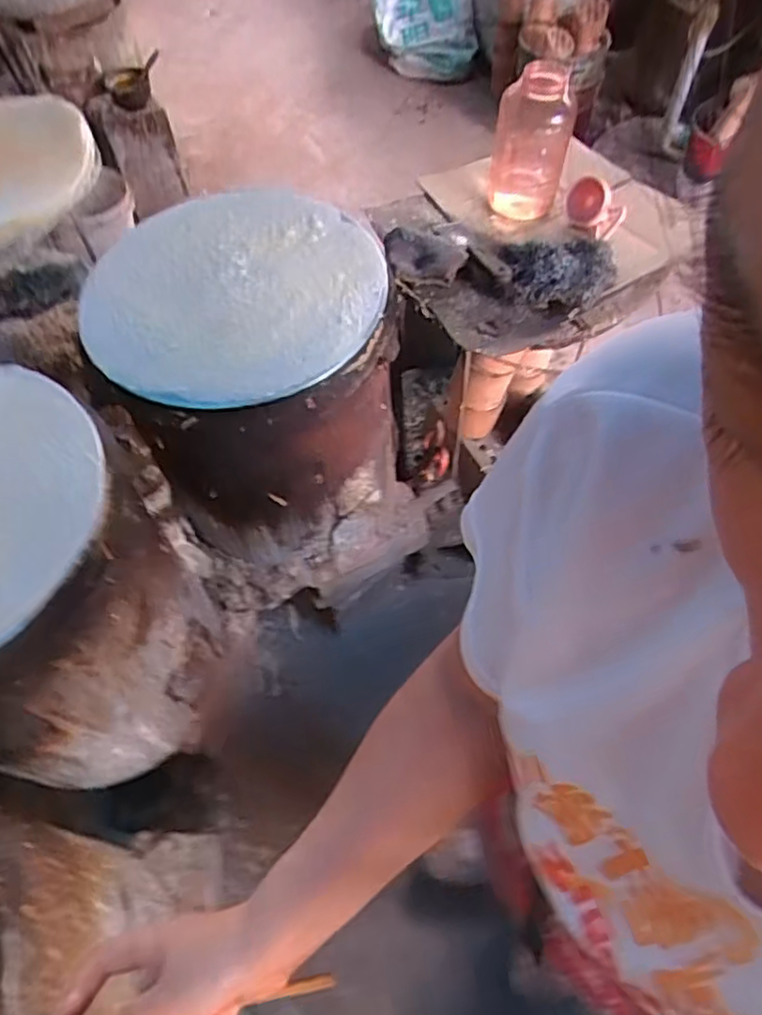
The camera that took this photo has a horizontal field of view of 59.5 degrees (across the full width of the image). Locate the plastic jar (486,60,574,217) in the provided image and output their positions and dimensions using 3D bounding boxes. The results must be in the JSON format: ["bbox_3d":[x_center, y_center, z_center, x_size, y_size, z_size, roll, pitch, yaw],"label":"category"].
[{"bbox_3d":[0.224,-0.545,1.000,0.107,0.190,0.126,4,58,6],"label":"plastic jar"}]

